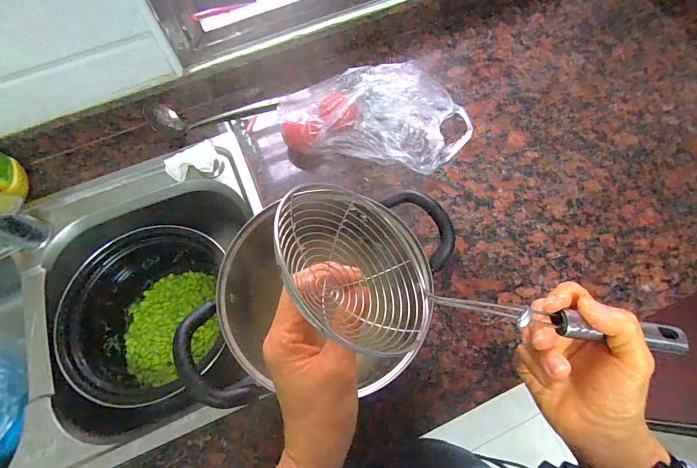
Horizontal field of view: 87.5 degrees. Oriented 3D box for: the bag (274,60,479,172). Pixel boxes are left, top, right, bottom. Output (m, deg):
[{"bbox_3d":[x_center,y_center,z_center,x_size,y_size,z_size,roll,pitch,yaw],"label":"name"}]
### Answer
[{"bbox_3d":[0.040,-0.173,0.544,0.286,0.092,0.138,11,68,7],"label":"bag"}]

